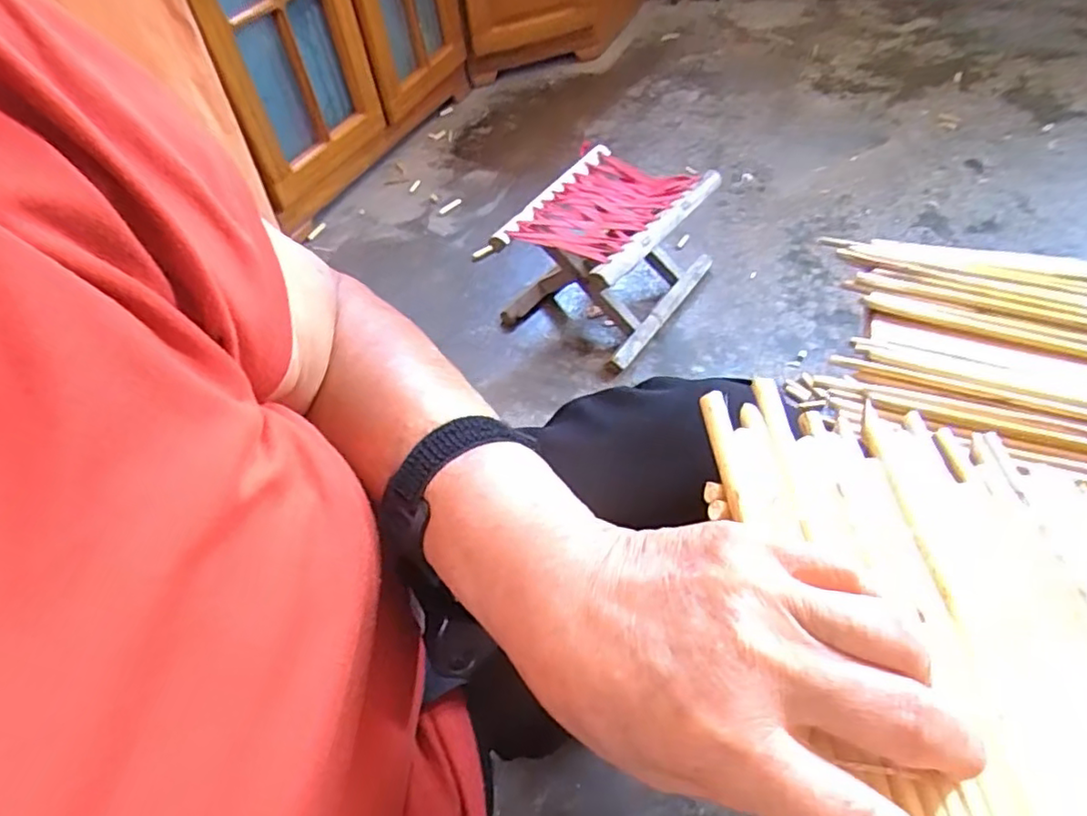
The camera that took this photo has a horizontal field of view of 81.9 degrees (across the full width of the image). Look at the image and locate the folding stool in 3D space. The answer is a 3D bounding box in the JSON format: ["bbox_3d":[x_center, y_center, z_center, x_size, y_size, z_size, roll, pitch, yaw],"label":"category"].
[{"bbox_3d":[0.099,-0.249,0.997,0.234,0.184,0.290,28,58,26],"label":"folding stool"}]

